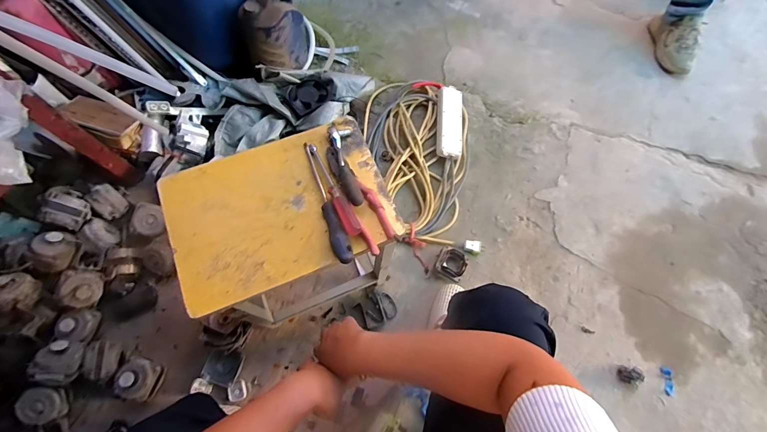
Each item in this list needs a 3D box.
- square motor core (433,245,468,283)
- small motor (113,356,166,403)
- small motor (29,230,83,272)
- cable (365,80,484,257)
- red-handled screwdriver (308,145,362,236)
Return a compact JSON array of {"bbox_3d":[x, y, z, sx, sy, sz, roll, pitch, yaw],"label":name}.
[{"bbox_3d":[0.188,0.134,0.984,0.082,0.032,0.087,27,72,8],"label":"square motor core"},{"bbox_3d":[-0.559,0.373,0.818,0.076,0.100,0.075,0,70,-1],"label":"small motor"},{"bbox_3d":[-0.744,0.080,0.799,0.073,0.057,0.090,17,70,5],"label":"small motor"},{"bbox_3d":[0.111,-0.174,1.107,0.331,0.088,0.570,2,70,-1],"label":"cable"},{"bbox_3d":[-0.080,-0.045,0.561,0.024,0.024,0.176,-27,67,-9],"label":"red-handled screwdriver"}]

